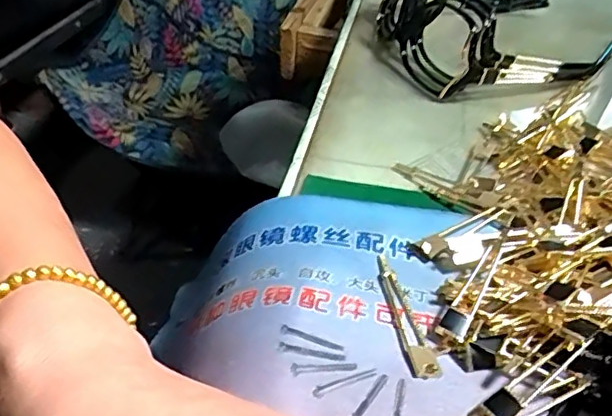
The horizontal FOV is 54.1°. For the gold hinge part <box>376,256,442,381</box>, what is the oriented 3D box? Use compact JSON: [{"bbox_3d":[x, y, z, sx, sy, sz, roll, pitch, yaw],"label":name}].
[{"bbox_3d":[0.041,0.043,0.251,0.011,0.004,0.064,-5,41,-9],"label":"gold hinge part"}]

